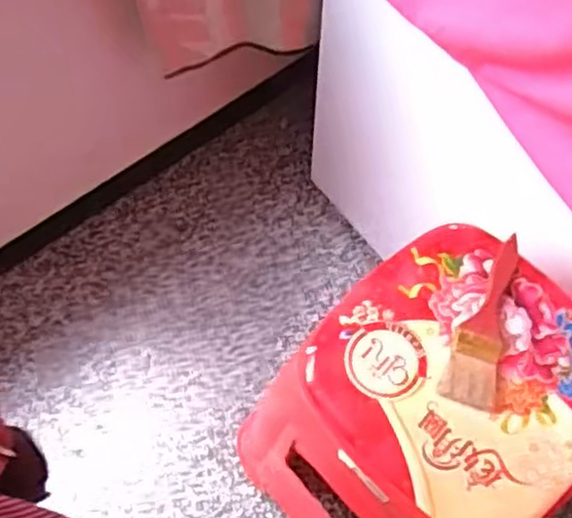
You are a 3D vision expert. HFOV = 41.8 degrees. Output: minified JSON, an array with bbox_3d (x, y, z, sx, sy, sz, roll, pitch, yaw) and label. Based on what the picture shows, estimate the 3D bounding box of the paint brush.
[{"bbox_3d":[0.211,0.063,0.781,0.052,0.026,0.193,20,65,10],"label":"paint brush"}]

